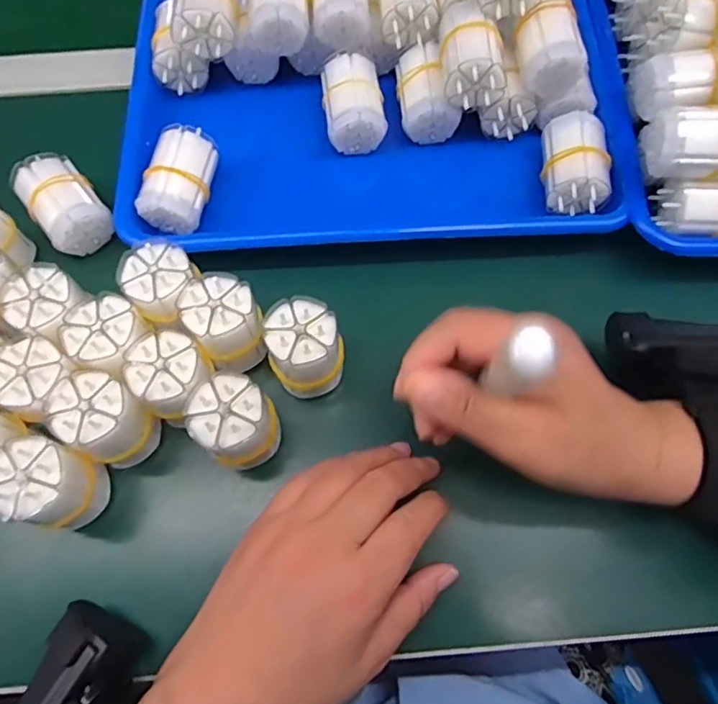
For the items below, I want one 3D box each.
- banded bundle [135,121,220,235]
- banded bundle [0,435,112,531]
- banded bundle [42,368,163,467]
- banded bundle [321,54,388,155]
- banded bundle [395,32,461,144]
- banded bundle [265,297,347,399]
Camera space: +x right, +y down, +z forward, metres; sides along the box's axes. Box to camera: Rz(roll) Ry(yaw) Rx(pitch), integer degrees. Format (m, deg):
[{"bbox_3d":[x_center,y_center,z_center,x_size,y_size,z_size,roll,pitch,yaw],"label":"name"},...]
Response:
[{"bbox_3d":[-0.114,-0.111,0.367,0.037,0.031,0.066,15,68,7],"label":"banded bundle"},{"bbox_3d":[-0.158,0.069,0.294,0.039,0.056,0.038,8,67,4],"label":"banded bundle"},{"bbox_3d":[-0.134,0.037,0.305,0.039,0.053,0.036,31,71,13],"label":"banded bundle"},{"bbox_3d":[-0.005,-0.172,0.398,0.039,0.032,0.056,-10,67,-4],"label":"banded bundle"},{"bbox_3d":[0.046,-0.179,0.397,0.037,0.040,0.056,-6,67,-2],"label":"banded bundle"},{"bbox_3d":[-0.028,0.001,0.319,0.038,0.055,0.043,-11,67,-4],"label":"banded bundle"}]

